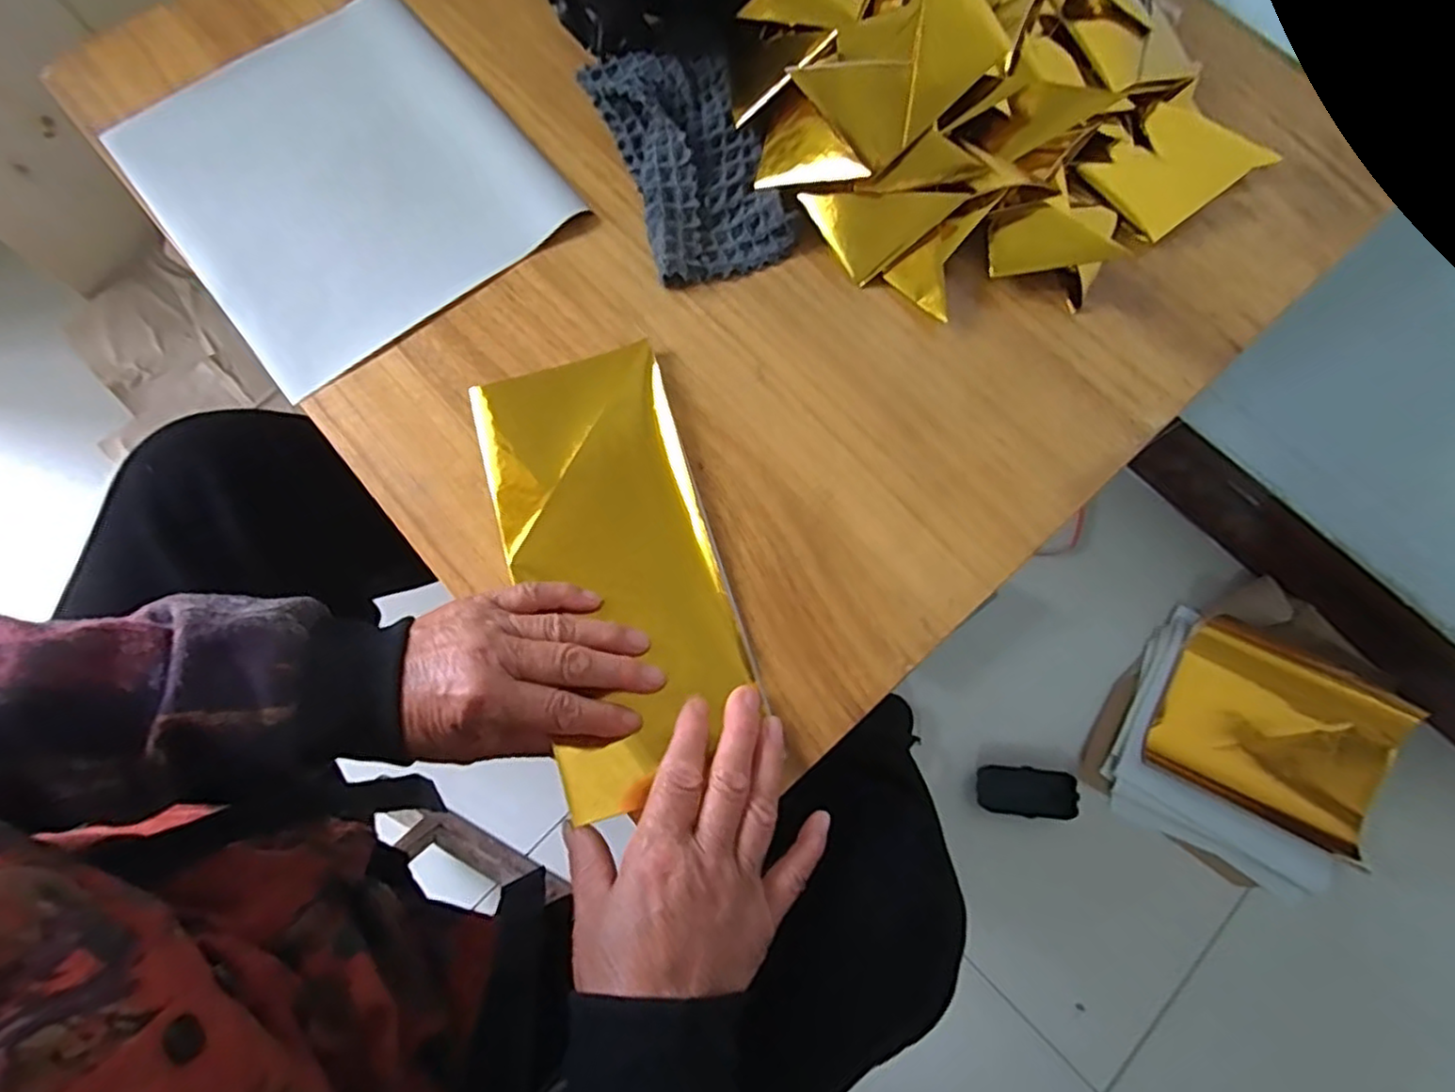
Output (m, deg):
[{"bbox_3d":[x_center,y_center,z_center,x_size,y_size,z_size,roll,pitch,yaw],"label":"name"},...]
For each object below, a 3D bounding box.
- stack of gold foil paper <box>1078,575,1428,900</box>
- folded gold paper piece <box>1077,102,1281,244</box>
[{"bbox_3d":[0.611,0.207,0.794,0.278,0.068,0.329,32,75,7],"label":"stack of gold foil paper"},{"bbox_3d":[0.291,-0.249,0.444,0.099,0.016,0.074,-38,79,-12],"label":"folded gold paper piece"}]

